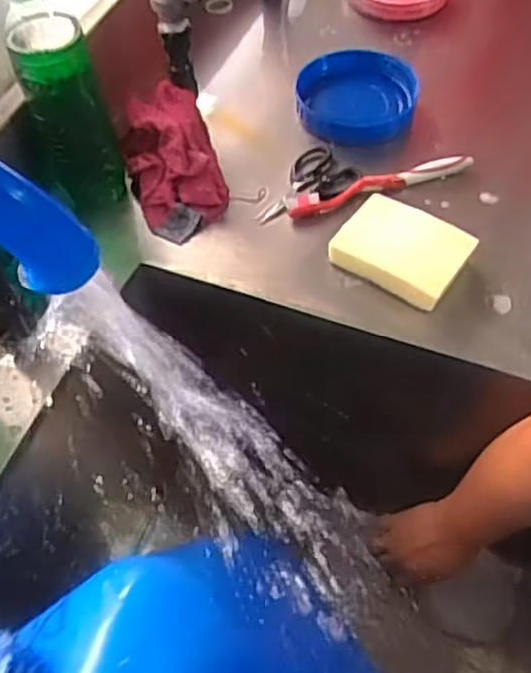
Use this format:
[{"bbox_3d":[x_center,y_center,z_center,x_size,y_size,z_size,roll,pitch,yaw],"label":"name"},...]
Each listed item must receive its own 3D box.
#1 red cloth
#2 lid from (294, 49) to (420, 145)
[{"bbox_3d":[-0.088,-0.168,0.663,0.084,0.062,0.159,-15,55,-8],"label":"red cloth"},{"bbox_3d":[0.092,-0.245,0.723,0.120,0.031,0.112,-1,54,2],"label":"lid"}]

